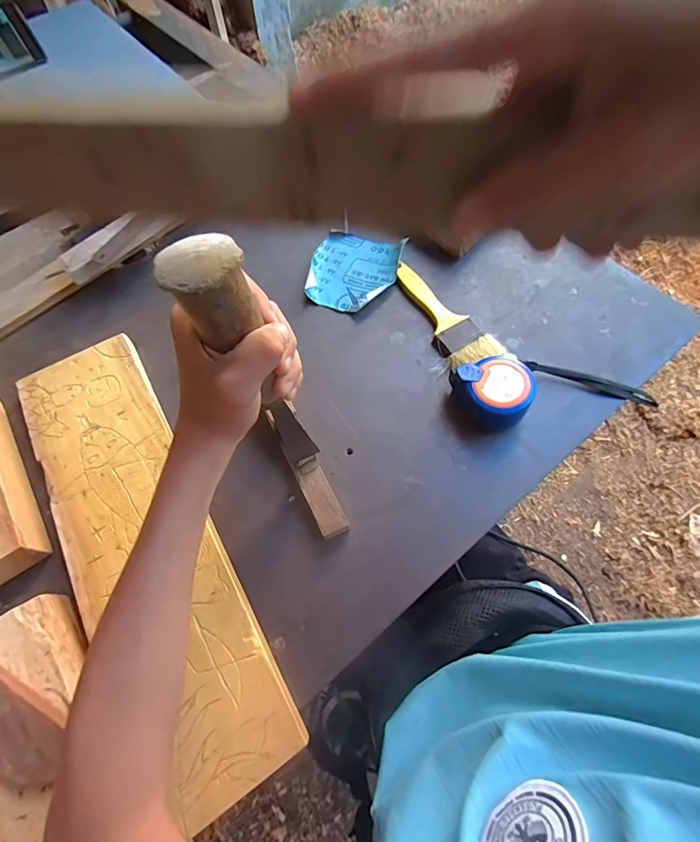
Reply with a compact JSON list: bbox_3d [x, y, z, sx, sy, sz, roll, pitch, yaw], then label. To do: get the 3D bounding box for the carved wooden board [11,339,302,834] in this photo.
[{"bbox_3d":[-0.180,0.095,0.362,0.115,0.031,0.405,-30,71,-9],"label":"carved wooden board"}]

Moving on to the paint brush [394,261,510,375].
[{"bbox_3d":[0.098,-0.117,0.450,0.054,0.020,0.148,-24,70,-7],"label":"paint brush"}]

